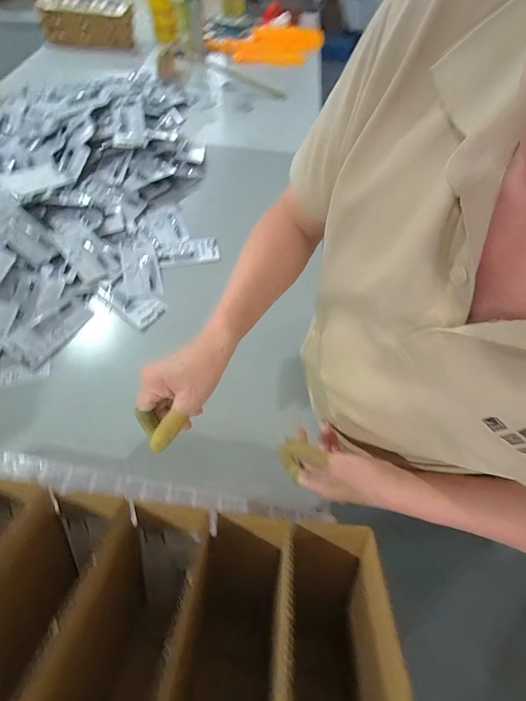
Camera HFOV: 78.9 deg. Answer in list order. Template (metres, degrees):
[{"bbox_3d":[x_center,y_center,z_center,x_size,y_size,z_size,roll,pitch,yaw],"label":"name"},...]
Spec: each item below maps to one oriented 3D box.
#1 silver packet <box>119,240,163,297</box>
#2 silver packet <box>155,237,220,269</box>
[{"bbox_3d":[-0.280,-0.196,0.732,0.074,0.016,0.157,-13,61,-11],"label":"silver packet"},{"bbox_3d":[-0.184,-0.241,0.779,0.143,0.013,0.079,-14,61,-12],"label":"silver packet"}]

